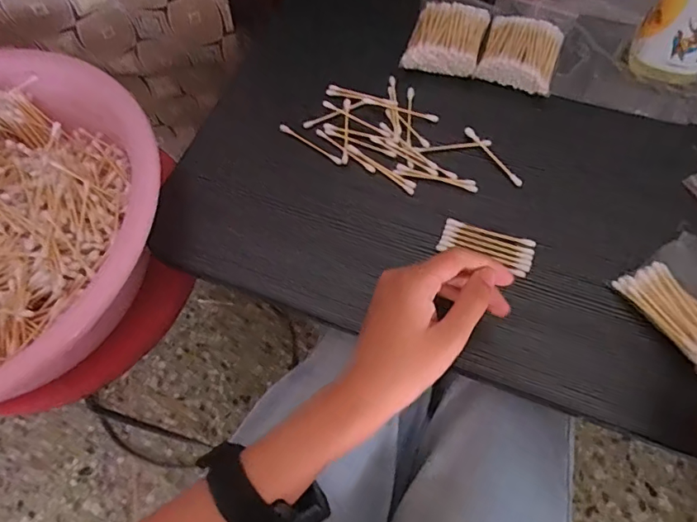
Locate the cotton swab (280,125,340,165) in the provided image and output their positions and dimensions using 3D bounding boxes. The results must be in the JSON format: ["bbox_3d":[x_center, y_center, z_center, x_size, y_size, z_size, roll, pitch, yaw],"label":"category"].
[{"bbox_3d":[-0.034,-0.103,0.437,0.069,0.007,0.007,36,72,18],"label":"cotton swab"}]

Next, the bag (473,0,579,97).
[{"bbox_3d":[0.169,-0.213,0.463,0.073,0.017,0.114,18,67,11],"label":"bag"}]

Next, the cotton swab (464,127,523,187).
[{"bbox_3d":[0.123,-0.089,0.417,0.009,0.009,0.068,-33,67,-12],"label":"cotton swab"}]

